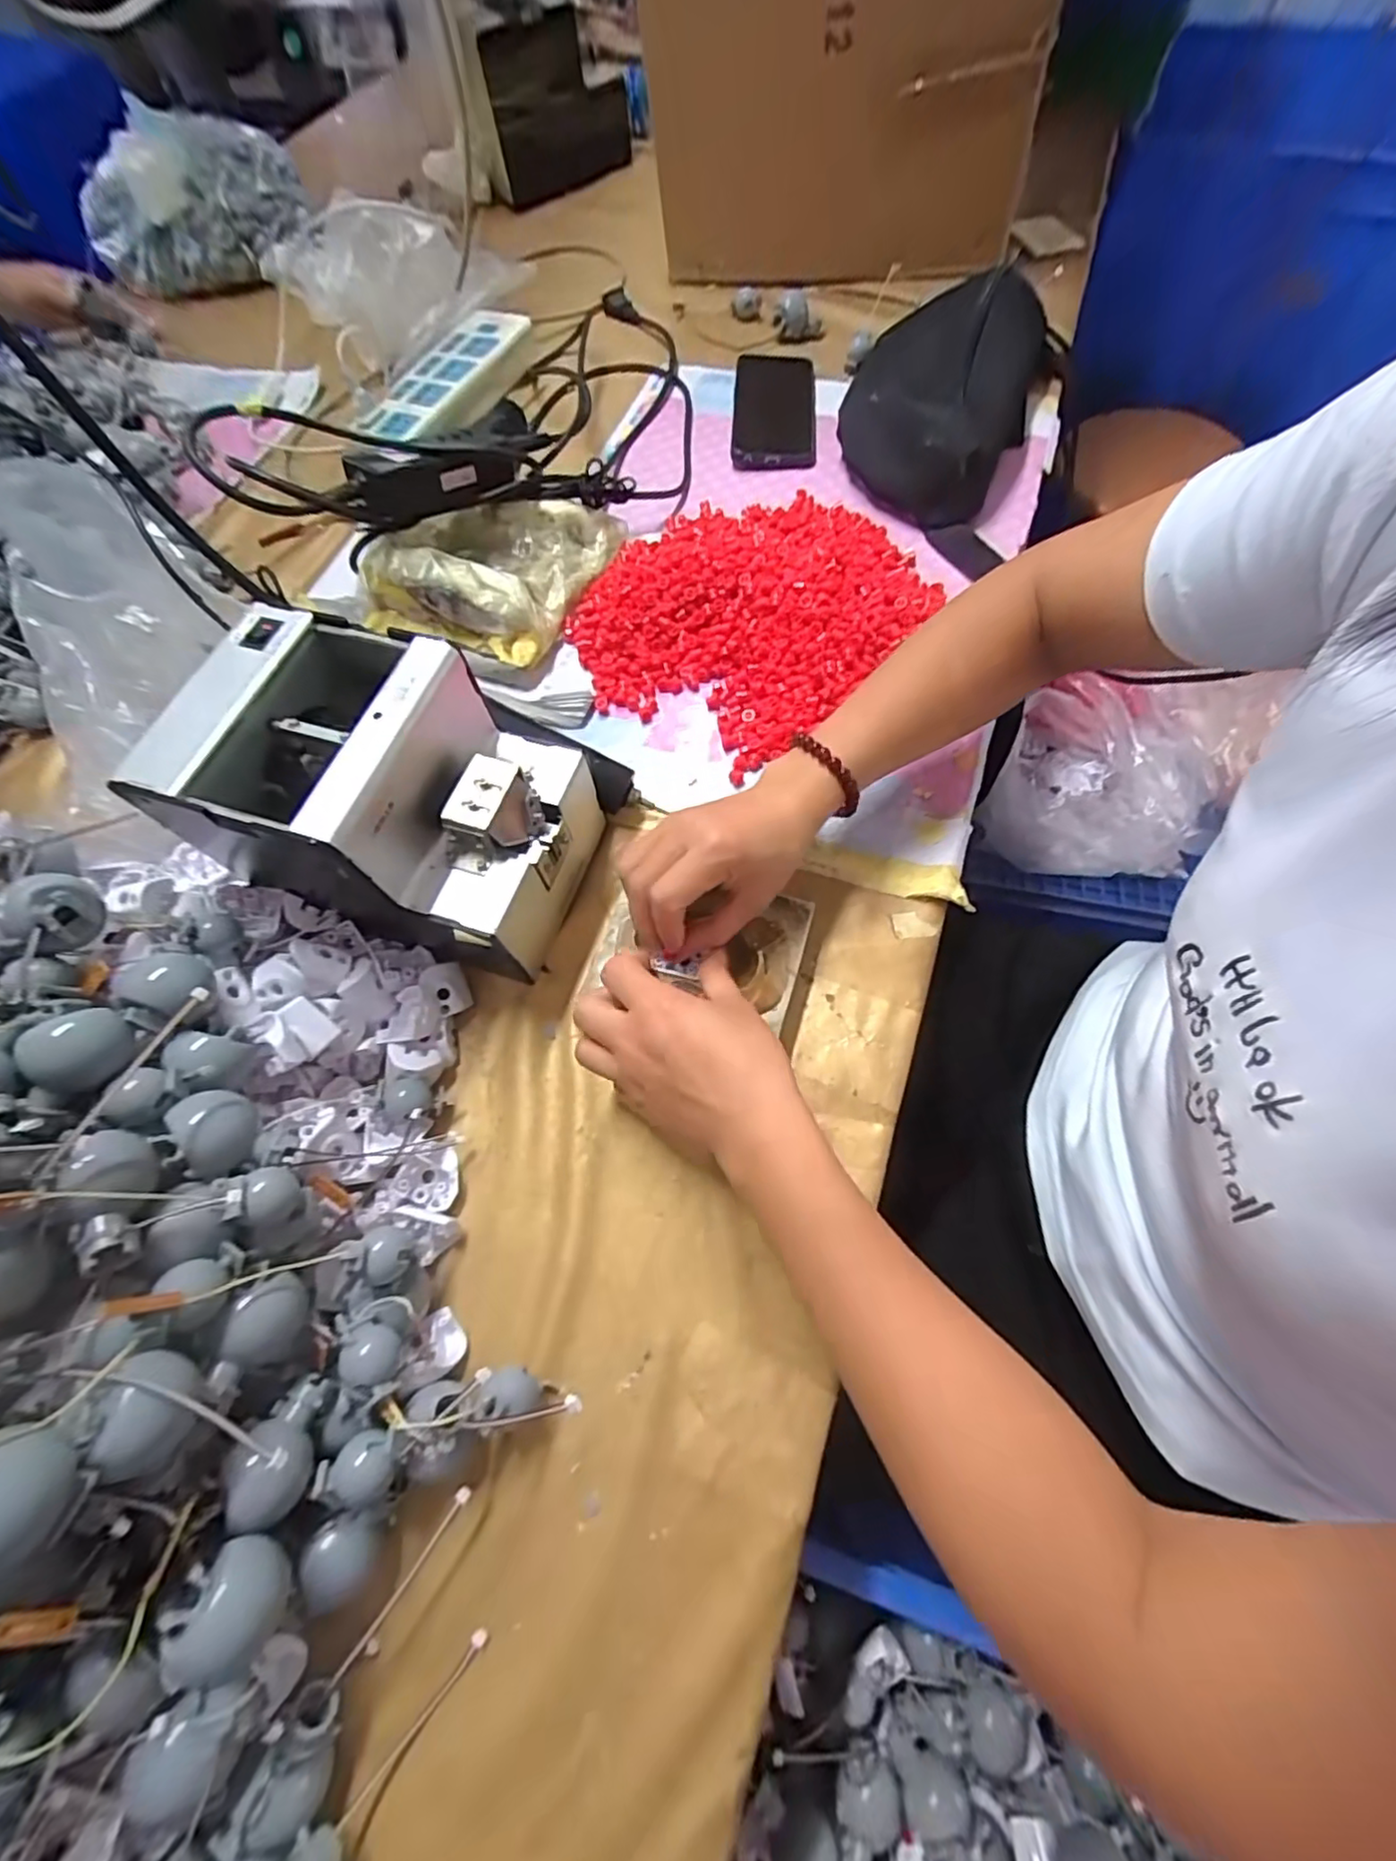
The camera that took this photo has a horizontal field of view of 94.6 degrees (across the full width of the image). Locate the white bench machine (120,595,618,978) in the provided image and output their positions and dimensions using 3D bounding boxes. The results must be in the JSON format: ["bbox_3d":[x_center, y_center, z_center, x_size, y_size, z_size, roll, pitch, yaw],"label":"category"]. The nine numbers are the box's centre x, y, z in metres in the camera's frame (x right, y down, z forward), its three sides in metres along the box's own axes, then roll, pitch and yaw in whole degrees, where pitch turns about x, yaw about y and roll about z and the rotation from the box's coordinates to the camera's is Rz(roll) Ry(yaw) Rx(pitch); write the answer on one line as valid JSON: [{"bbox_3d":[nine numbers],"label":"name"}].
[{"bbox_3d":[-0.162,-0.083,0.375,0.197,0.138,0.165,19,69,10],"label":"white bench machine"}]

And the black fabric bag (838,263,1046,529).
[{"bbox_3d":[0.208,-0.471,0.561,0.153,0.071,0.234,17,69,11],"label":"black fabric bag"}]

